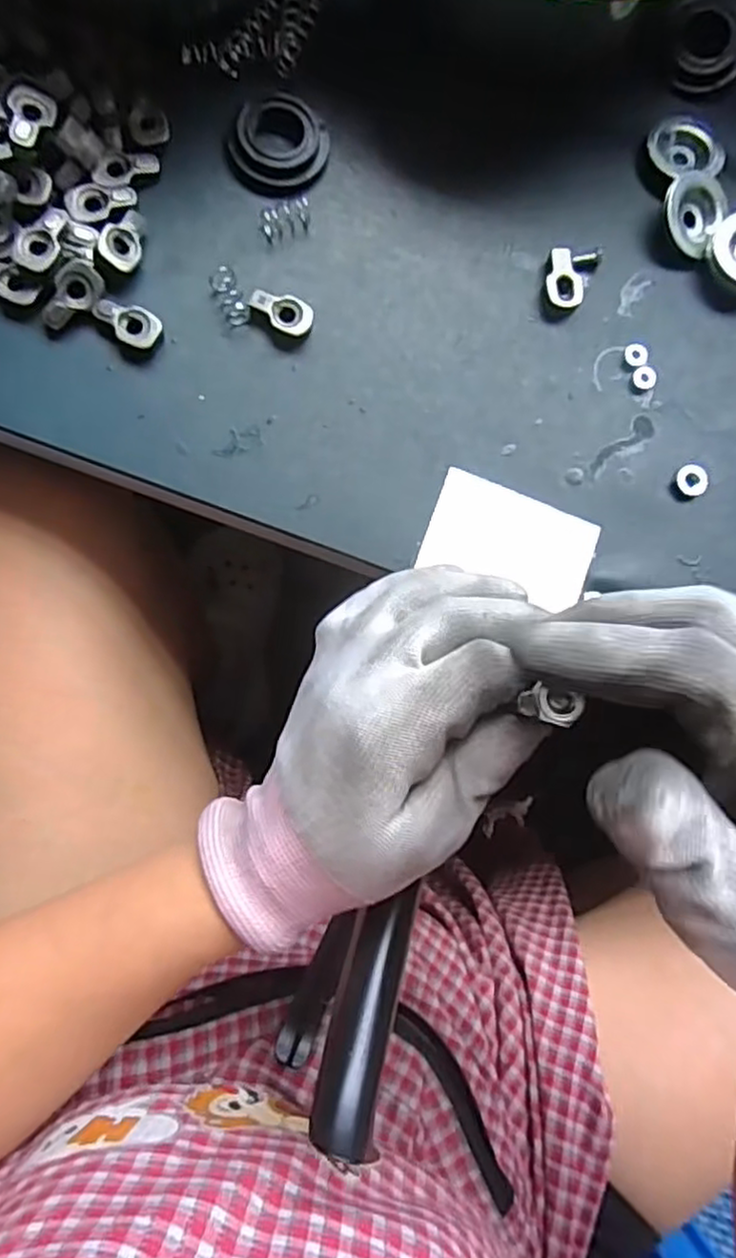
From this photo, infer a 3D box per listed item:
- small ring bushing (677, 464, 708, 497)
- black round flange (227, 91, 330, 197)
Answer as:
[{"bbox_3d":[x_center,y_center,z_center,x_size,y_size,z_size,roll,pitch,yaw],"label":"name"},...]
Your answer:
[{"bbox_3d":[0.151,-0.069,0.325,0.015,0.005,0.015,-18,86,-8],"label":"small ring bushing"},{"bbox_3d":[-0.040,-0.221,0.317,0.040,0.009,0.043,1,83,-6],"label":"black round flange"}]

